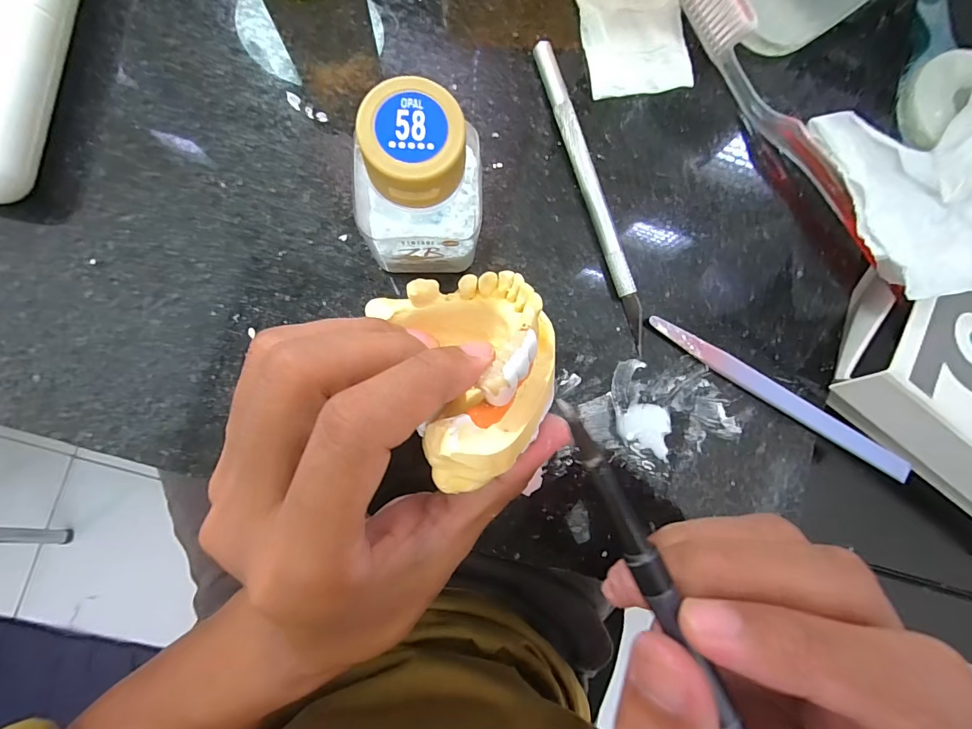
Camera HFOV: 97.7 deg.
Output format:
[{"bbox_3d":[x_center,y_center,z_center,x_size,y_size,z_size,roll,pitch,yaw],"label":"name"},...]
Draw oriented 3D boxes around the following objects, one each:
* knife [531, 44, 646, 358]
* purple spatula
[{"bbox_3d":[0.047,-0.073,0.186,0.009,0.008,0.137,-20,90,-5],"label":"knife"},{"bbox_3d":[0.133,0.016,0.191,0.137,0.005,0.010,30,86,-3],"label":"purple spatula"}]

